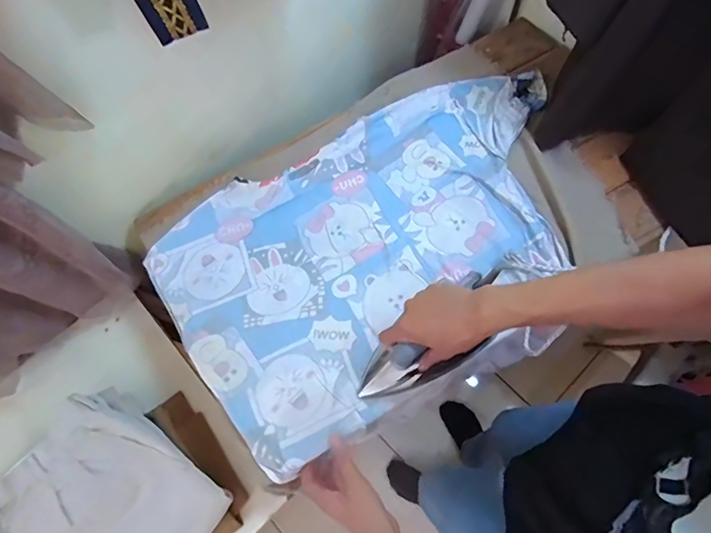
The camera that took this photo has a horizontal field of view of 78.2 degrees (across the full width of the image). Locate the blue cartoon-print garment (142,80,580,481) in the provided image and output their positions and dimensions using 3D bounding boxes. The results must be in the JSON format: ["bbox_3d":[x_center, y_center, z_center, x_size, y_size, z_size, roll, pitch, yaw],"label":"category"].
[{"bbox_3d":[0.049,-0.028,0.678,0.650,0.051,0.440,-26,75,-6],"label":"blue cartoon-print garment"}]

